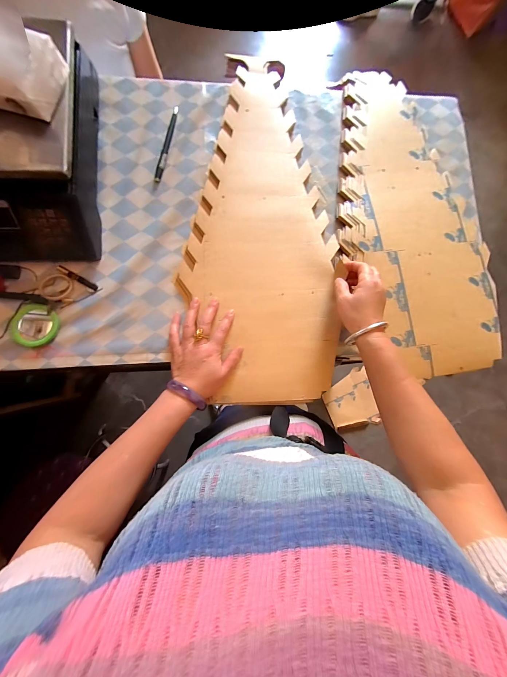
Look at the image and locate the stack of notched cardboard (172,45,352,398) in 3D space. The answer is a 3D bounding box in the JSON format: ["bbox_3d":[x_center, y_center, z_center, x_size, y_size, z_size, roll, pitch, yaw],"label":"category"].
[{"bbox_3d":[0.004,-0.200,0.466,0.254,0.019,0.612,-5,83,-5],"label":"stack of notched cardboard"}]

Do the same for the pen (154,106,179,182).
[{"bbox_3d":[-0.155,-0.351,0.474,0.014,0.010,0.151,10,82,-3],"label":"pen"}]

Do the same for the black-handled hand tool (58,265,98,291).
[{"bbox_3d":[-0.285,-0.098,0.431,0.064,0.010,0.010,28,81,0],"label":"black-handled hand tool"}]

